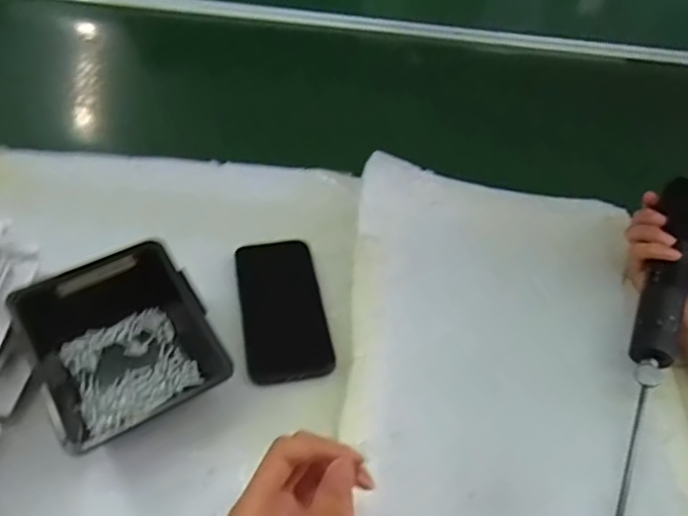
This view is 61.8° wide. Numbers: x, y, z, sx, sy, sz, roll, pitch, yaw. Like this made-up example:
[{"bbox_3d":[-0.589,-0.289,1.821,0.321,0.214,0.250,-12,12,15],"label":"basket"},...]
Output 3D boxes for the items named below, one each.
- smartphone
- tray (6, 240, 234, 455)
[{"bbox_3d":[-0.055,0.039,0.506,0.071,0.009,0.149,-8,50,-11],"label":"smartphone"},{"bbox_3d":[-0.170,0.066,0.438,0.128,0.059,0.135,-23,54,-22],"label":"tray"}]

